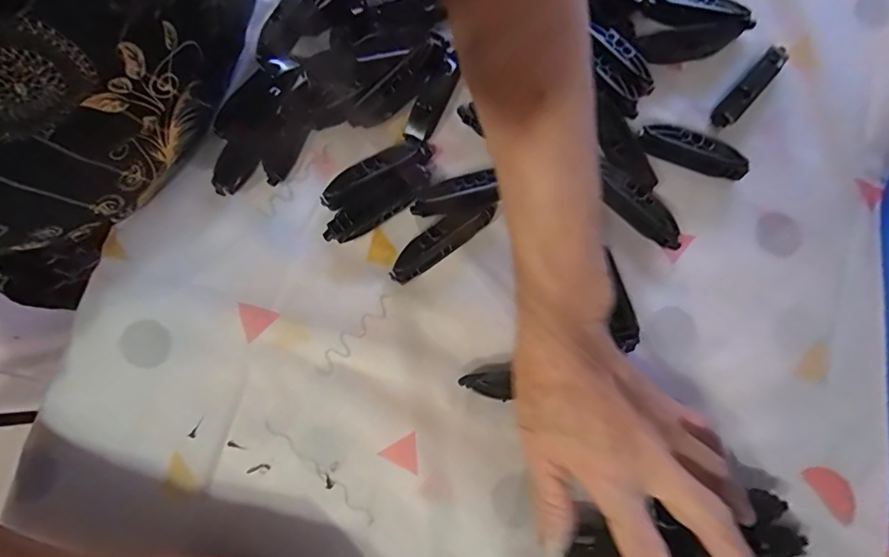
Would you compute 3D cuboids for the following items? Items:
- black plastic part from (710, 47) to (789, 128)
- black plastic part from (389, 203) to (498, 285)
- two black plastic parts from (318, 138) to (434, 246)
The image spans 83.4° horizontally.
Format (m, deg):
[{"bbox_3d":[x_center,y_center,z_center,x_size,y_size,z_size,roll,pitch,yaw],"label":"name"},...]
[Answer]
[{"bbox_3d":[0.226,-0.143,0.362,0.017,0.015,0.076,42,81,10],"label":"black plastic part"},{"bbox_3d":[-0.003,-0.025,0.340,0.079,0.014,0.021,-37,79,-7],"label":"black plastic part"},{"bbox_3d":[-0.047,-0.062,0.347,0.090,0.015,0.042,-34,78,-6],"label":"two black plastic parts"}]

